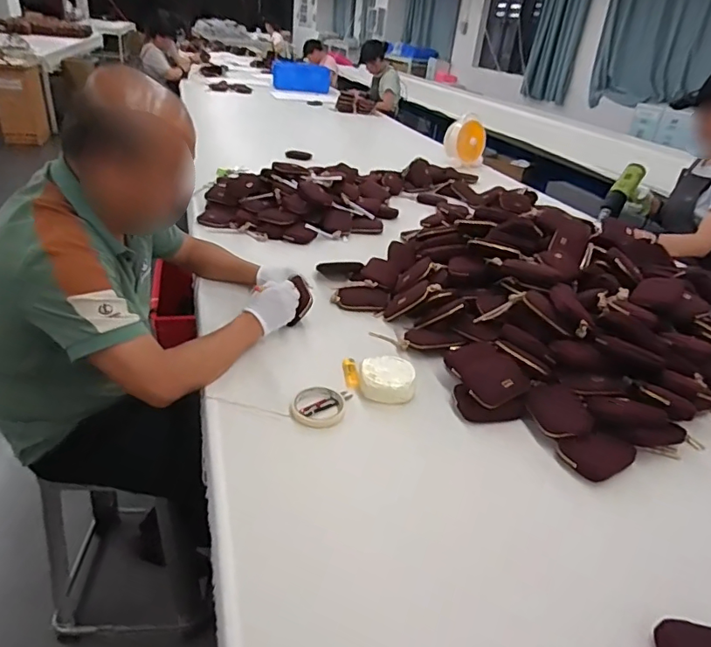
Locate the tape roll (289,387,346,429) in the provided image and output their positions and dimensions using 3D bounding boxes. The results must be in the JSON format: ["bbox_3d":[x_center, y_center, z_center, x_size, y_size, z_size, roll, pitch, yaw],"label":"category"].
[{"bbox_3d":[-0.062,0.140,0.852,0.088,0.012,0.086,5,30,-3],"label":"tape roll"}]

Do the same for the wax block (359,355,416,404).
[{"bbox_3d":[0.058,0.097,0.910,0.099,0.043,0.096,7,30,1],"label":"wax block"}]

